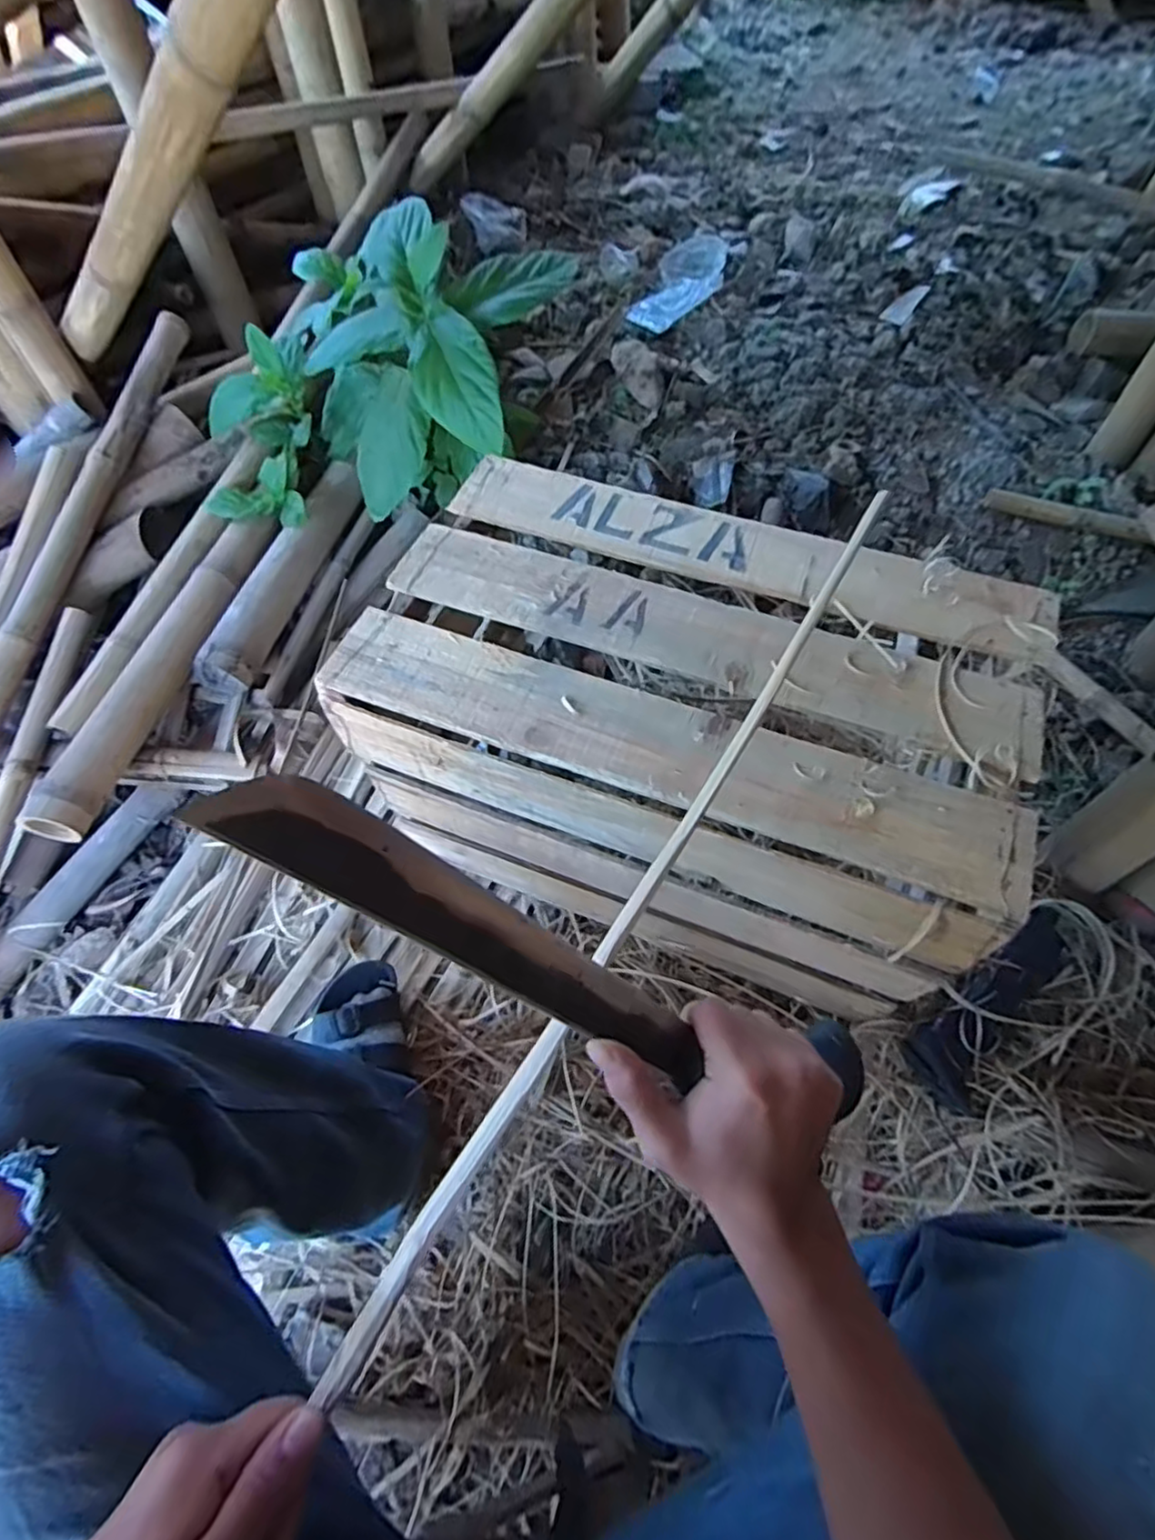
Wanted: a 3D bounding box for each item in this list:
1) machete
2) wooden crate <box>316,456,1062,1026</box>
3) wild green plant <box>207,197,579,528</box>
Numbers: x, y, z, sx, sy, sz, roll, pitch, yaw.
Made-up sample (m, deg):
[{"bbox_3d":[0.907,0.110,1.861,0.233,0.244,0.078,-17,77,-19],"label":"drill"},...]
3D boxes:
[{"bbox_3d":[0.006,0.103,0.340,0.384,0.017,0.058,31,62,-18],"label":"machete"},{"bbox_3d":[0.100,-0.043,0.713,0.579,0.322,0.348,21,61,12],"label":"wooden crate"},{"bbox_3d":[-0.340,-0.599,1.057,0.536,0.347,0.466,20,61,11],"label":"wild green plant"}]

